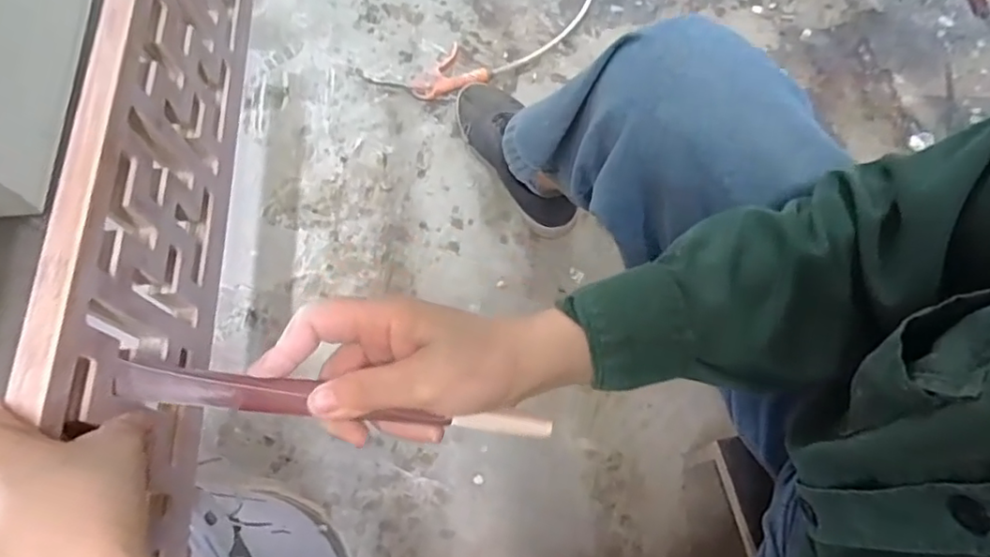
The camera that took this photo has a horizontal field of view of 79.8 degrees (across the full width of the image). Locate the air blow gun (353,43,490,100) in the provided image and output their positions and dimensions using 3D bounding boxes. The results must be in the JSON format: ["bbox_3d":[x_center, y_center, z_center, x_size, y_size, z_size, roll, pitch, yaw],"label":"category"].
[{"bbox_3d":[-0.112,-0.322,0.932,0.190,0.023,0.095,-17,69,-6],"label":"air blow gun"}]

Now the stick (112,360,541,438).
[{"bbox_3d":[-0.078,0.065,0.308,0.218,0.011,0.017,9,68,-8],"label":"stick"}]

